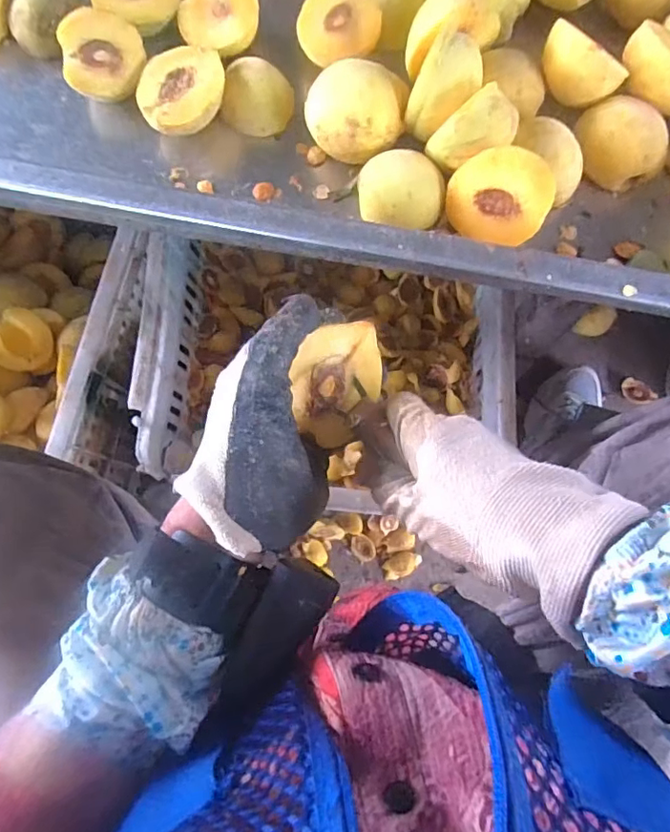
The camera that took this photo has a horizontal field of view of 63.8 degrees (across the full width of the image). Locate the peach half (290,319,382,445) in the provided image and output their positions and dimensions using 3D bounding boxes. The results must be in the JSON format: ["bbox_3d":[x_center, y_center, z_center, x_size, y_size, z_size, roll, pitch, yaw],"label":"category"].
[{"bbox_3d":[0.001,-0.021,0.328,0.053,0.030,0.068,-16,107,-10],"label":"peach half"}]

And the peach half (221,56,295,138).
[{"bbox_3d":[-0.062,-0.251,0.425,0.053,0.024,0.049,0,77,1],"label":"peach half"}]

